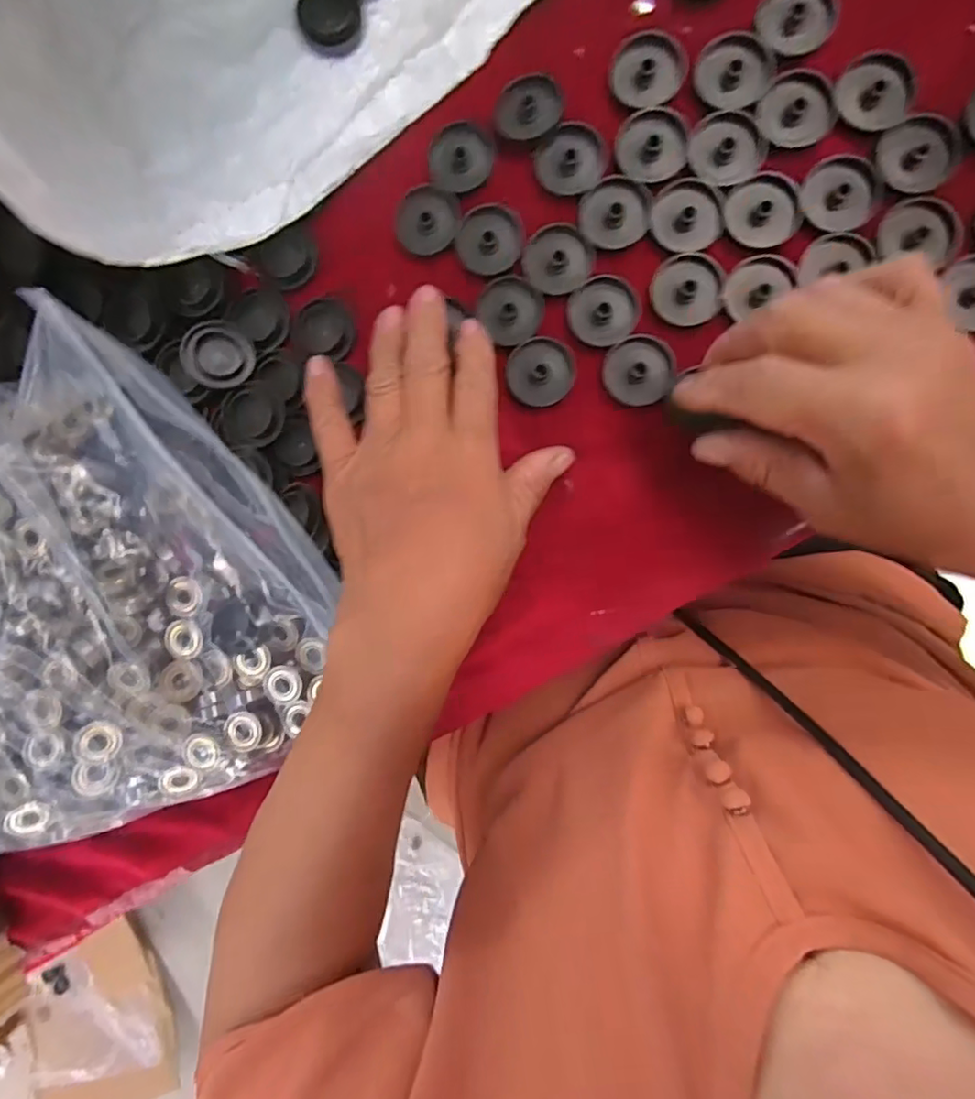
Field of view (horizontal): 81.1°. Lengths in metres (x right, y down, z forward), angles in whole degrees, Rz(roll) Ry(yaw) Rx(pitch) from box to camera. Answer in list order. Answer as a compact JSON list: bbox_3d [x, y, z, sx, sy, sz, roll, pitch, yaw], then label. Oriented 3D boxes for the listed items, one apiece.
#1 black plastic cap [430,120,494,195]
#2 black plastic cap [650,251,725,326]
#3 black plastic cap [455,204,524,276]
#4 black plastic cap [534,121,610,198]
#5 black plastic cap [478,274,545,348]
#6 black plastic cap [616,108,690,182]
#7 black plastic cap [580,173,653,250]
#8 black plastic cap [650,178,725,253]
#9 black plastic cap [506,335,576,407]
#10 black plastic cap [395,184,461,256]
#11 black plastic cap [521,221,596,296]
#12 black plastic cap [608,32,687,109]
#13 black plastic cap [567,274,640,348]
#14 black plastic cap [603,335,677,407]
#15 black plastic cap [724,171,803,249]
[{"bbox_3d":[-0.013,-0.193,0.279,0.031,0.004,0.033,1,94,8],"label":"black plastic cap"},{"bbox_3d":[0.096,-0.125,0.272,0.033,0.005,0.032,1,94,8],"label":"black plastic cap"},{"bbox_3d":[0.001,-0.154,0.282,0.032,0.005,0.032,1,94,8],"label":"black plastic cap"},{"bbox_3d":[0.040,-0.188,0.273,0.032,0.004,0.032,1,94,8],"label":"black plastic cap"},{"bbox_3d":[0.012,-0.120,0.282,0.029,0.004,0.033,-39,88,8],"label":"black plastic cap"},{"bbox_3d":[0.078,-0.191,0.269,0.032,0.005,0.033,1,94,8],"label":"black plastic cap"},{"bbox_3d":[0.061,-0.162,0.272,0.033,0.006,0.032,1,94,8],"label":"black plastic cap"},{"bbox_3d":[0.094,-0.158,0.267,0.033,0.004,0.032,1,94,8],"label":"black plastic cap"},{"bbox_3d":[0.026,-0.088,0.281,0.032,0.004,0.032,1,94,8],"label":"black plastic cap"},{"bbox_3d":[-0.030,-0.165,0.285,0.031,0.004,0.032,1,94,8],"label":"black plastic cap"},{"bbox_3d":[0.034,-0.141,0.276,0.032,0.004,0.032,1,94,8],"label":"black plastic cap"},{"bbox_3d":[0.075,-0.227,0.267,0.032,0.006,0.035,1,94,8],"label":"black plastic cap"},{"bbox_3d":[0.056,-0.116,0.276,0.033,0.004,0.031,-2,94,8],"label":"black plastic cap"},{"bbox_3d":[0.074,-0.087,0.276,0.033,0.005,0.032,1,94,8],"label":"black plastic cap"},{"bbox_3d":[0.128,-0.158,0.265,0.032,0.005,0.032,1,94,8],"label":"black plastic cap"}]

